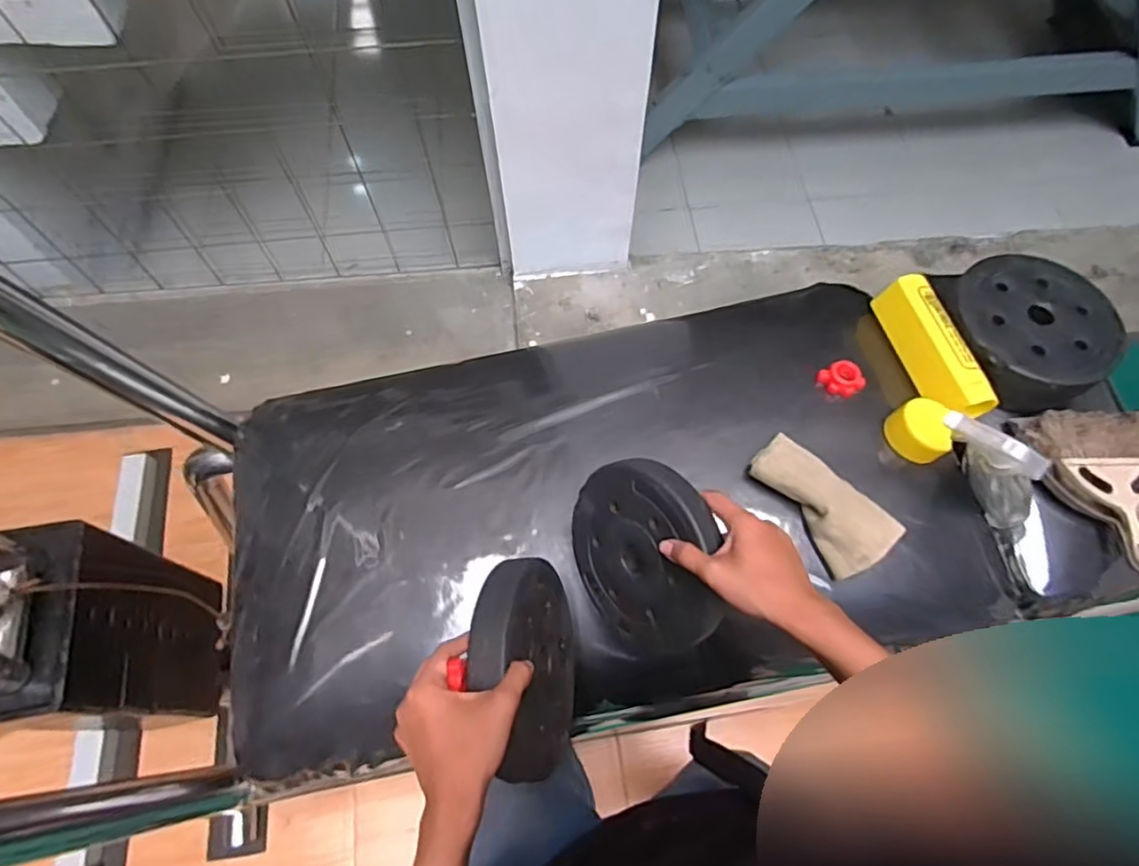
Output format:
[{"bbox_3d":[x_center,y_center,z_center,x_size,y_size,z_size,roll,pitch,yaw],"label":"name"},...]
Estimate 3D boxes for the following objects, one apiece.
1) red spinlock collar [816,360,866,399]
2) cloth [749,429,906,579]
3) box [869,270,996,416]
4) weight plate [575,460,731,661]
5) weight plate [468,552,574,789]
[{"bbox_3d":[0.319,-0.064,0.746,0.040,0.028,0.046,-35,71,-16],"label":"red spinlock collar"},{"bbox_3d":[0.265,0.072,0.674,0.074,0.048,0.153,-35,71,-16],"label":"cloth"},{"bbox_3d":[0.429,-0.101,0.757,0.054,0.050,0.183,-14,67,-7],"label":"box"},{"bbox_3d":[0.063,0.113,0.579,0.021,0.173,0.166,-12,72,-39],"label":"weight plate"},{"bbox_3d":[-0.031,0.195,0.547,0.027,0.159,0.171,-8,99,22],"label":"weight plate"}]

